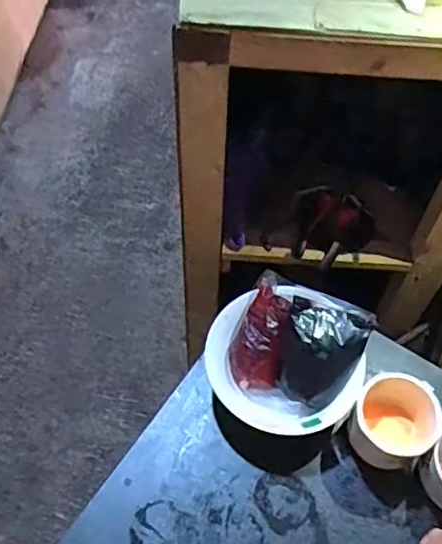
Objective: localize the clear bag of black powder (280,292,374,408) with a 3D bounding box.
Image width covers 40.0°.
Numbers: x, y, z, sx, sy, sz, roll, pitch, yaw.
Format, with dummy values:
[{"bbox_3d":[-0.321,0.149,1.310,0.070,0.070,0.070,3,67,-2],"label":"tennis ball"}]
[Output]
[{"bbox_3d":[0.099,0.081,0.602,0.077,0.040,0.100,16,78,-7],"label":"clear bag of black powder"}]

